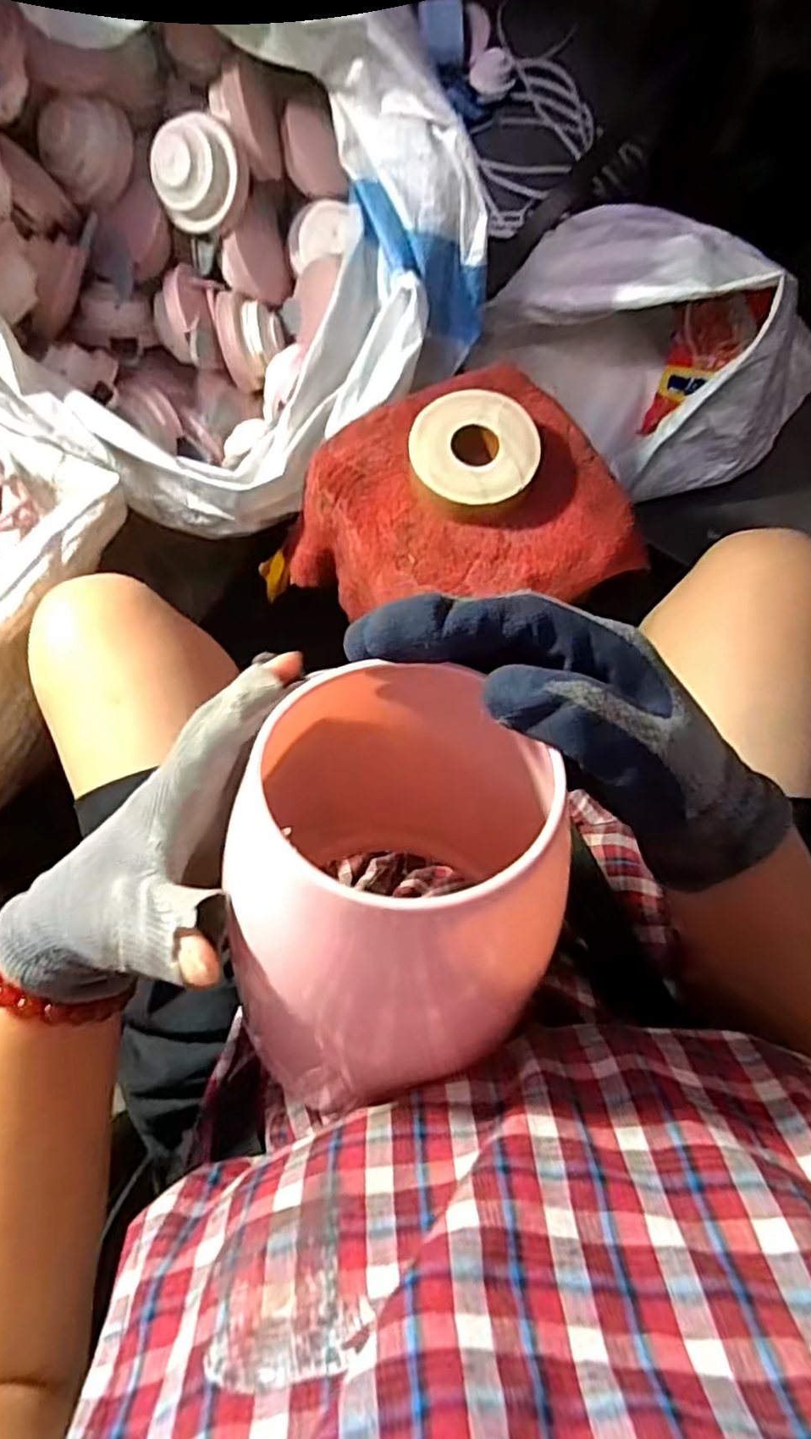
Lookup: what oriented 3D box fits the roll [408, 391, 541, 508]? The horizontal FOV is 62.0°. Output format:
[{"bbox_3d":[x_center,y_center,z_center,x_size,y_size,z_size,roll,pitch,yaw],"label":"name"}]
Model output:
[{"bbox_3d":[0.052,-0.205,0.523,0.095,0.033,0.094,0,74,-1],"label":"roll"}]

